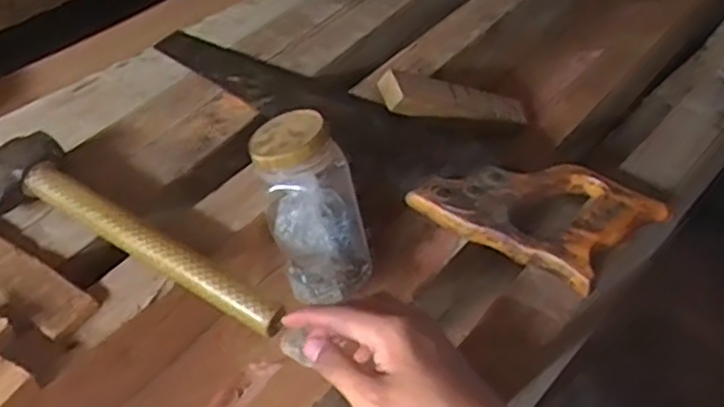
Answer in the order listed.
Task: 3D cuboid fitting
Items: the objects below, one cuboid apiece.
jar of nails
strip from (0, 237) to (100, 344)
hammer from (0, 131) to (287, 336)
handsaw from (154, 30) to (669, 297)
[{"bbox_3d":[-0.042,0.000,0.612,0.074,0.154,0.060,-33,35,-30],"label":"jar of nails"},{"bbox_3d":[-0.301,0.041,0.587,0.221,0.015,0.039,29,51,23],"label":"strip"},{"bbox_3d":[-0.190,0.030,0.582,0.300,0.043,0.083,26,50,21],"label":"hammer"},{"bbox_3d":[0.025,-0.092,0.714,0.523,0.037,0.159,35,54,27],"label":"handsaw"}]

